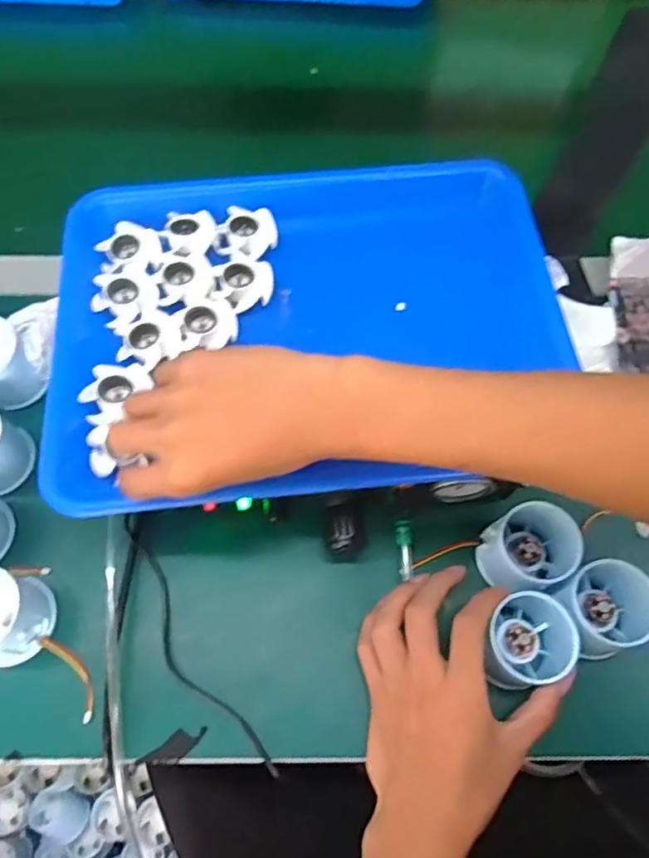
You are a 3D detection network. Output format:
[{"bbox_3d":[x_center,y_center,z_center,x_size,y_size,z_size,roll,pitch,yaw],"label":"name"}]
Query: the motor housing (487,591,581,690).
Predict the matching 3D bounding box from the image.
[{"bbox_3d":[0.130,0.130,0.369,0.050,0.048,0.053,0,64,0],"label":"motor housing"}]

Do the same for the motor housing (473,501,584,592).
[{"bbox_3d":[0.141,0.078,0.396,0.065,0.041,0.053,-37,70,-16],"label":"motor housing"}]

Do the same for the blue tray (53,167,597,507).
[{"bbox_3d":[-0.012,-0.079,0.406,0.336,0.041,0.263,-4,64,-2],"label":"blue tray"}]

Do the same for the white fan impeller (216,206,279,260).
[{"bbox_3d":[-0.057,-0.143,0.435,0.044,0.016,0.041,-12,65,-6],"label":"white fan impeller"}]

